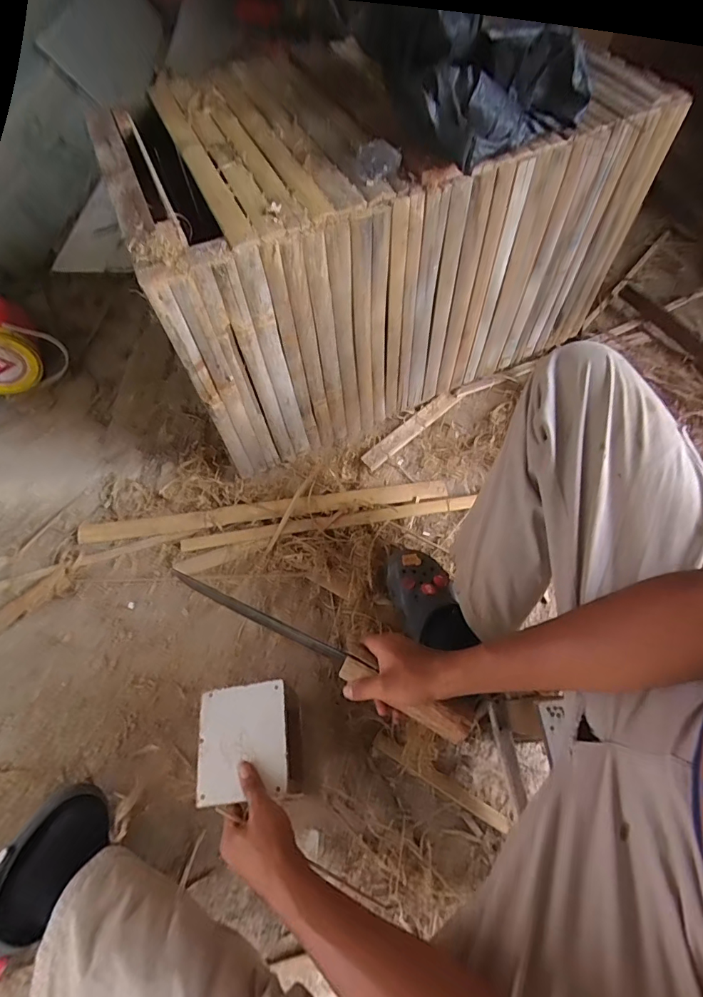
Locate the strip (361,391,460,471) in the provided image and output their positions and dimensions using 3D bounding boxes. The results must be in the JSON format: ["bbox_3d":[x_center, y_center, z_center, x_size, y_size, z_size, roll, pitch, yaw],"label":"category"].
[{"bbox_3d":[0.117,-0.137,0.878,0.240,0.015,0.033,-39,83,-18],"label":"strip"}]

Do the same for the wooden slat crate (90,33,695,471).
[{"bbox_3d":[0.033,-0.452,0.811,0.776,0.417,0.449,-26,62,-13],"label":"wooden slat crate"}]

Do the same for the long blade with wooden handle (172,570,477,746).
[{"bbox_3d":[-0.040,0.172,0.521,0.371,0.037,0.037,24,63,12],"label":"long blade with wooden handle"}]

